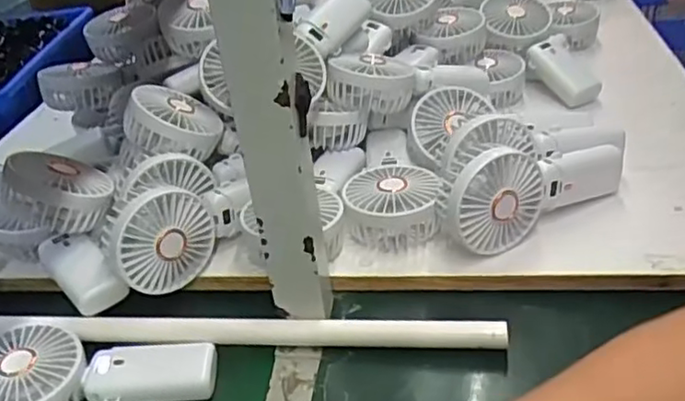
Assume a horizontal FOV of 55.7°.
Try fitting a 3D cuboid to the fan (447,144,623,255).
[{"bbox_3d":[0.165,-0.017,0.545,0.182,0.086,0.032,-25,38,-22],"label":"fan"}]

